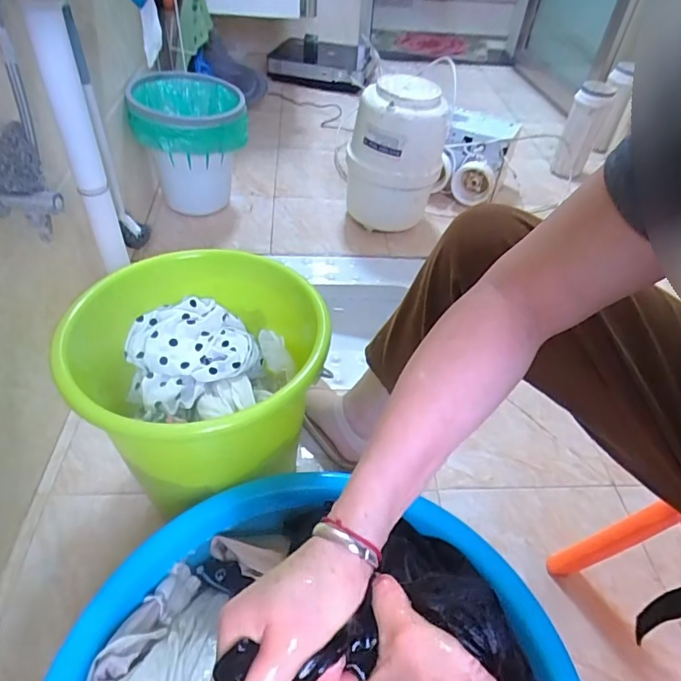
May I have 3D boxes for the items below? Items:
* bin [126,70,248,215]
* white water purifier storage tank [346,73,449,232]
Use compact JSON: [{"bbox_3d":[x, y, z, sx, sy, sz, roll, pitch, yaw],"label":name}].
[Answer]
[{"bbox_3d":[-0.369,-0.473,1.268,0.259,0.324,0.279,-7,47,-11],"label":"bin"},{"bbox_3d":[0.136,-0.447,1.251,0.221,0.358,0.203,11,46,6],"label":"white water purifier storage tank"}]

